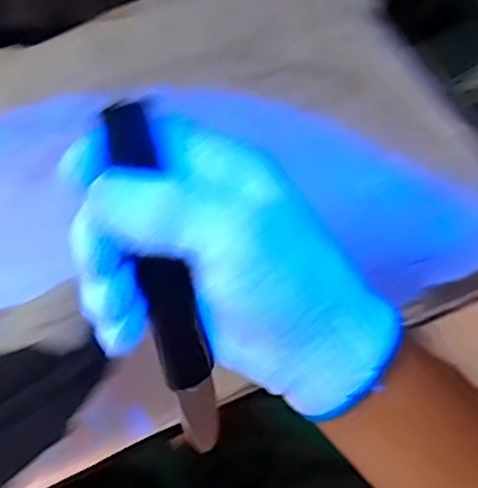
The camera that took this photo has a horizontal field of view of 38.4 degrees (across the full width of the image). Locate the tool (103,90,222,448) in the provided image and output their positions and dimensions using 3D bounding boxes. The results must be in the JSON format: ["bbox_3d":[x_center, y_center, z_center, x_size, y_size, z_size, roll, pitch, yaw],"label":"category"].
[{"bbox_3d":[-0.032,0.020,0.310,0.022,0.015,0.166,-14,104,-8],"label":"tool"}]

